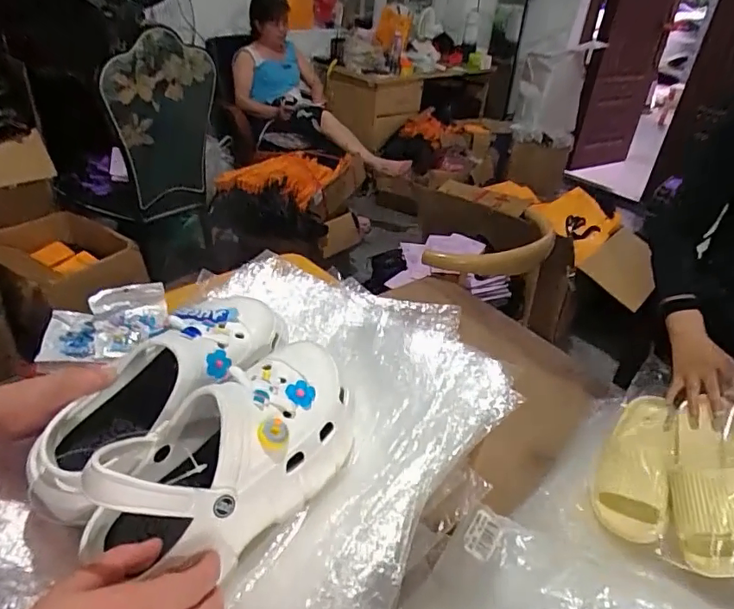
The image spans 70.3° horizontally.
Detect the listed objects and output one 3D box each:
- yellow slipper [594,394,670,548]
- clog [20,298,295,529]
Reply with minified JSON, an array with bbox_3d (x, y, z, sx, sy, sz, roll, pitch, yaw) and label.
[{"bbox_3d":[0.410,0.257,0.812,0.118,0.075,0.247,-8,35,23],"label":"yellow slipper"},{"bbox_3d":[-0.183,0.068,0.464,0.110,0.077,0.252,30,57,32],"label":"clog"}]

